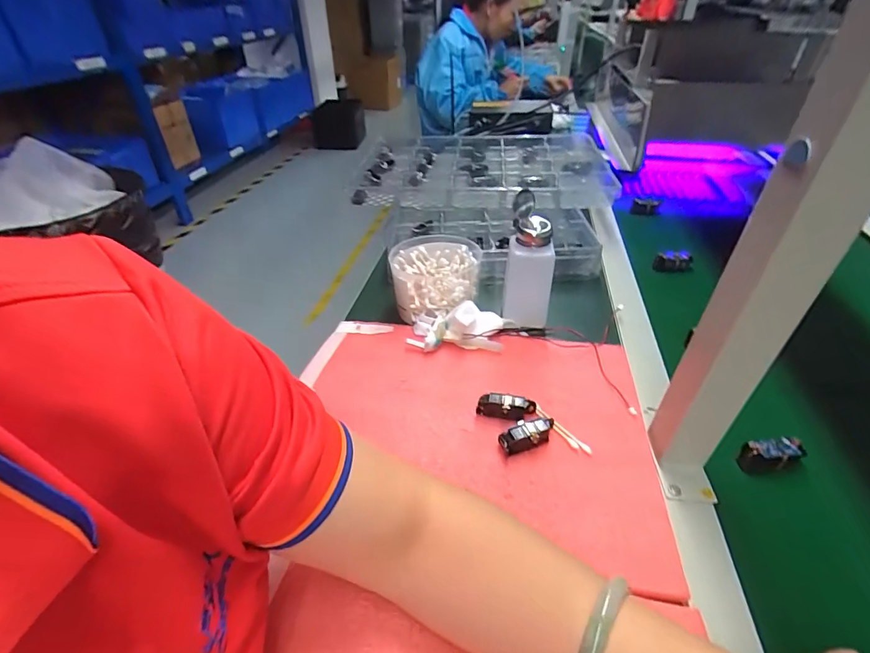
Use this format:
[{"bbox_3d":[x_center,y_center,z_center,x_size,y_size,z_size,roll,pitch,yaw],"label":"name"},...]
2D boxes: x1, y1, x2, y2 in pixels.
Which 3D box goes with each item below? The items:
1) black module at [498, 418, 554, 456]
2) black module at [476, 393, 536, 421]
[{"bbox_3d":[0.086,0.098,0.386,0.052,0.021,0.019,-15,41,-15],"label":"black module"},{"bbox_3d":[0.070,0.078,0.417,0.055,0.017,0.020,7,41,11],"label":"black module"}]

